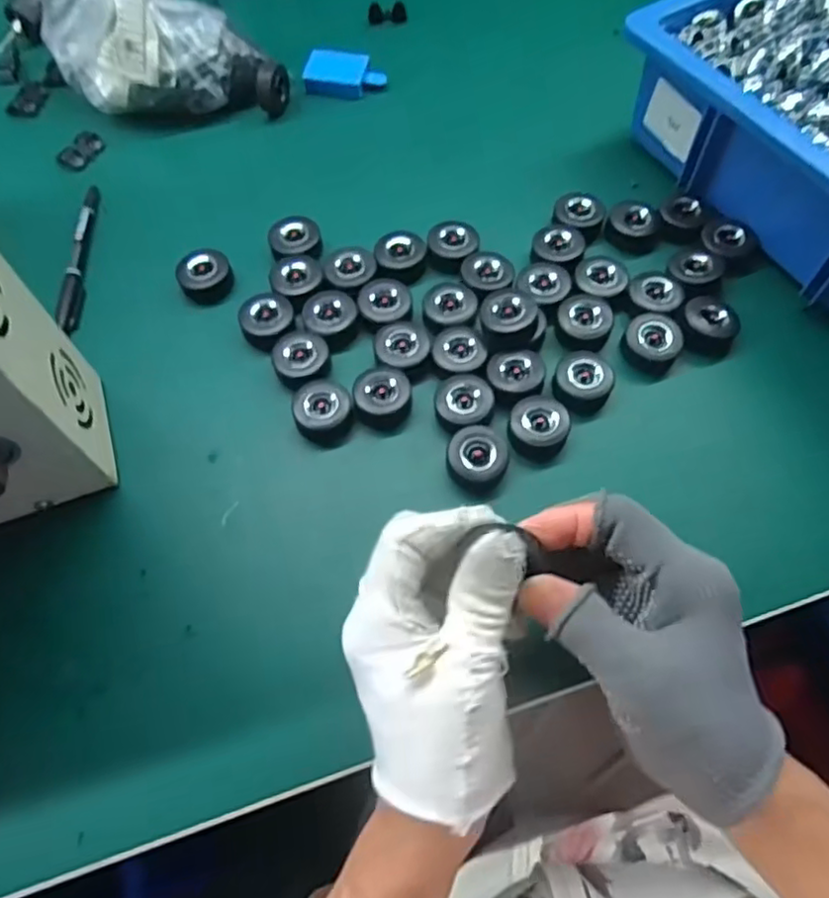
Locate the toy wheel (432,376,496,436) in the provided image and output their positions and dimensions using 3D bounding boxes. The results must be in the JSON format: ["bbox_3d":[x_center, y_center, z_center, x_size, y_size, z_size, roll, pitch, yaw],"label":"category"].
[{"bbox_3d":[0.032,-0.028,0.422,0.038,0.022,0.036,0,65,1],"label":"toy wheel"}]

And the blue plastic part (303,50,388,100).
[{"bbox_3d":[-0.061,-0.329,0.575,0.069,0.015,0.041,8,66,5],"label":"blue plastic part"}]

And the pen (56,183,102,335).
[{"bbox_3d":[-0.251,-0.145,0.490,0.015,0.009,0.143,-6,65,-1],"label":"pen"}]

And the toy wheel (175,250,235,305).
[{"bbox_3d":[-0.151,-0.125,0.473,0.037,0.020,0.035,0,65,1],"label":"toy wheel"}]

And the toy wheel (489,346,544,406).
[{"bbox_3d":[0.067,-0.049,0.432,0.033,0.019,0.039,39,72,17],"label":"toy wheel"}]

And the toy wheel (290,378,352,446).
[{"bbox_3d":[-0.058,-0.024,0.425,0.036,0.021,0.039,0,65,1],"label":"toy wheel"}]

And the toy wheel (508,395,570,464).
[{"bbox_3d":[0.079,-0.013,0.413,0.036,0.027,0.033,13,66,7],"label":"toy wheel"}]

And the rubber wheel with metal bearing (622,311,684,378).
[{"bbox_3d":[0.161,-0.072,0.442,0.036,0.023,0.036,0,65,1],"label":"rubber wheel with metal bearing"}]

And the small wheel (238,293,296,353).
[{"bbox_3d":[-0.103,-0.090,0.453,0.033,0.014,0.039,41,72,18],"label":"small wheel"}]

